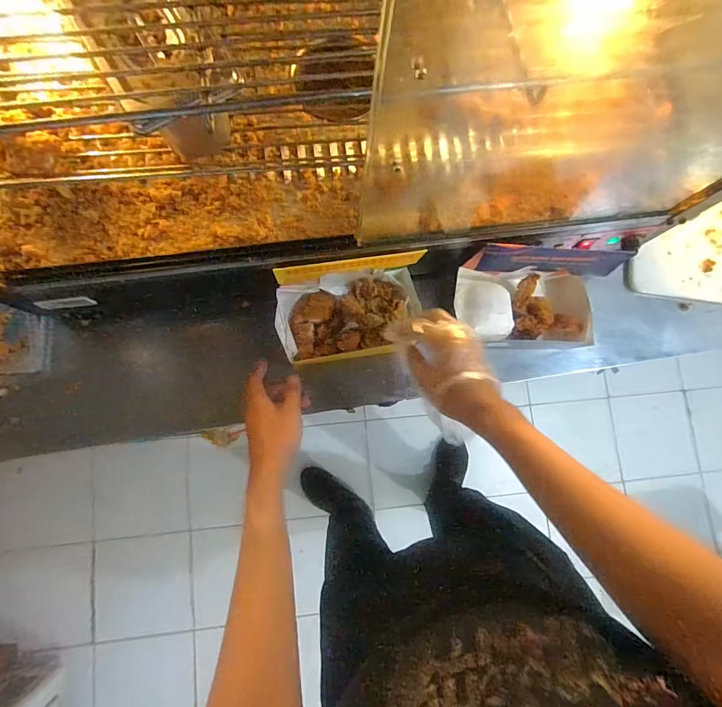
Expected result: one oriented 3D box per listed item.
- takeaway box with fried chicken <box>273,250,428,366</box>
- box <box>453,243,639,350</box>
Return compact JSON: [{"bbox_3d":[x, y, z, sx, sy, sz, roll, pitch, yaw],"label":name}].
[{"bbox_3d":[-0.018,-0.061,0.575,0.193,0.048,0.135,-6,83,-5],"label":"takeaway box with fried chicken"},{"bbox_3d":[0.238,-0.076,0.561,0.193,0.133,0.111,4,82,-4],"label":"box"}]

